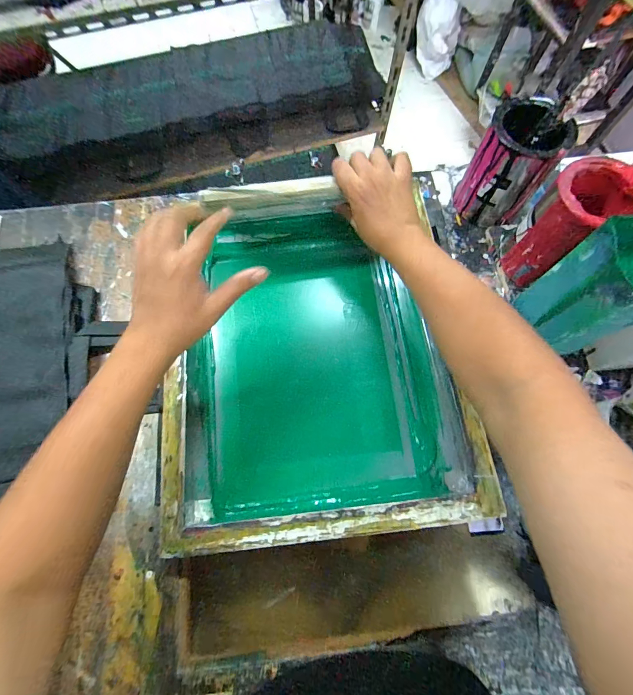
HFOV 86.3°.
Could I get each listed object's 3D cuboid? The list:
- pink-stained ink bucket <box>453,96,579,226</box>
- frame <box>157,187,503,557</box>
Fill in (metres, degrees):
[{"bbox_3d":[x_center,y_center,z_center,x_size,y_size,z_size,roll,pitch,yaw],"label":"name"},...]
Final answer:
[{"bbox_3d":[0.281,-0.260,0.499,0.104,0.154,0.089,32,74,12],"label":"pink-stained ink bucket"},{"bbox_3d":[-0.004,-0.015,0.491,0.382,0.063,0.511,-5,70,-1],"label":"frame"}]

